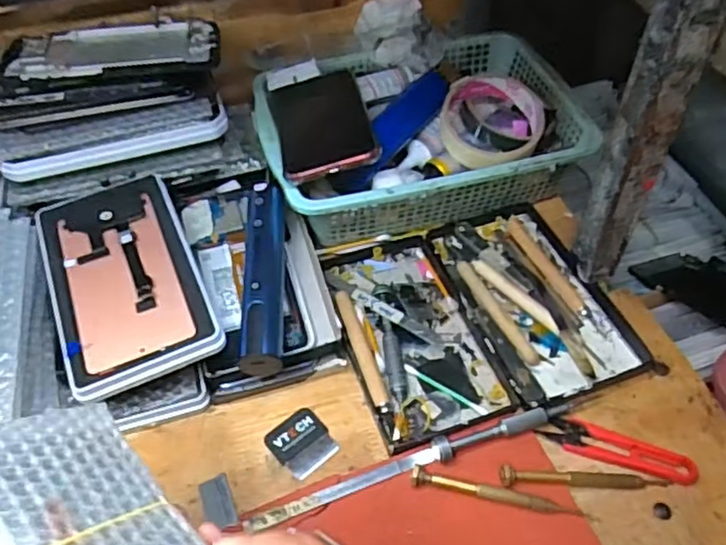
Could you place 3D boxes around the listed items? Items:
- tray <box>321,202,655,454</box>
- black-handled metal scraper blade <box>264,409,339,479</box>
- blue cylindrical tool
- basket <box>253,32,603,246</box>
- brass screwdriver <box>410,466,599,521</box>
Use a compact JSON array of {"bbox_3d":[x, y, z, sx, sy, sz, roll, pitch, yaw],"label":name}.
[{"bbox_3d":[0.085,0.031,0.504,0.200,0.028,0.177,-16,52,-12],"label":"tray"},{"bbox_3d":[-0.042,0.118,0.451,0.039,0.004,0.041,-34,58,-24],"label":"black-handled metal scraper blade"},{"bbox_3d":[-0.072,0.004,0.482,0.028,0.034,0.157,-3,51,-1],"label":"blue cylindrical tool"},{"bbox_3d":[0.049,-0.129,0.573,0.270,0.066,0.187,-14,52,-10],"label":"basket"},{"bbox_3d":[0.088,0.141,0.410,0.116,0.008,0.012,10,51,9],"label":"brass screwdriver"}]

